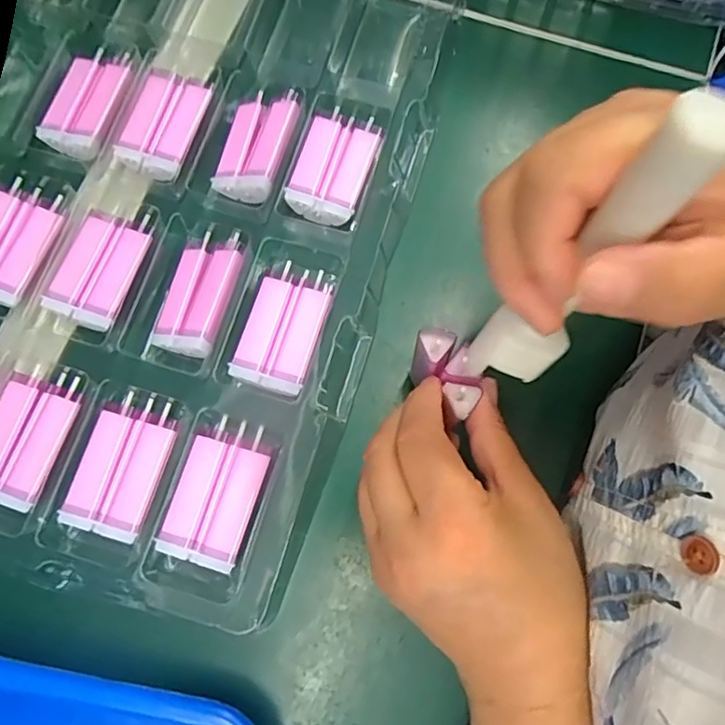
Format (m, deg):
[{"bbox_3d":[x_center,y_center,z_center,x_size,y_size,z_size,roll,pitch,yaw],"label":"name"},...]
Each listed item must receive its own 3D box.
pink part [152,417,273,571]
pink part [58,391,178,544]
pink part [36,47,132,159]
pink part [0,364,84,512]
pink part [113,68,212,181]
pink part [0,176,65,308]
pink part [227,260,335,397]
[{"bbox_3d":[-0.071,0.063,0.283,0.040,0.014,0.066,15,76,3],"label":"pink part"},{"bbox_3d":[-0.120,0.050,0.289,0.040,0.008,0.068,15,76,4],"label":"pink part"},{"bbox_3d":[-0.163,-0.157,0.349,0.041,0.018,0.071,17,76,4],"label":"pink part"},{"bbox_3d":[-0.173,0.036,0.292,0.040,0.006,0.068,14,76,3],"label":"pink part"},{"bbox_3d":[-0.118,-0.143,0.341,0.043,0.009,0.065,16,76,4],"label":"pink part"},{"bbox_3d":[-0.197,-0.068,0.324,0.040,0.019,0.068,20,76,5],"label":"pink part"},{"bbox_3d":[-0.041,-0.018,0.311,0.040,0.015,0.066,18,76,4],"label":"pink part"}]

